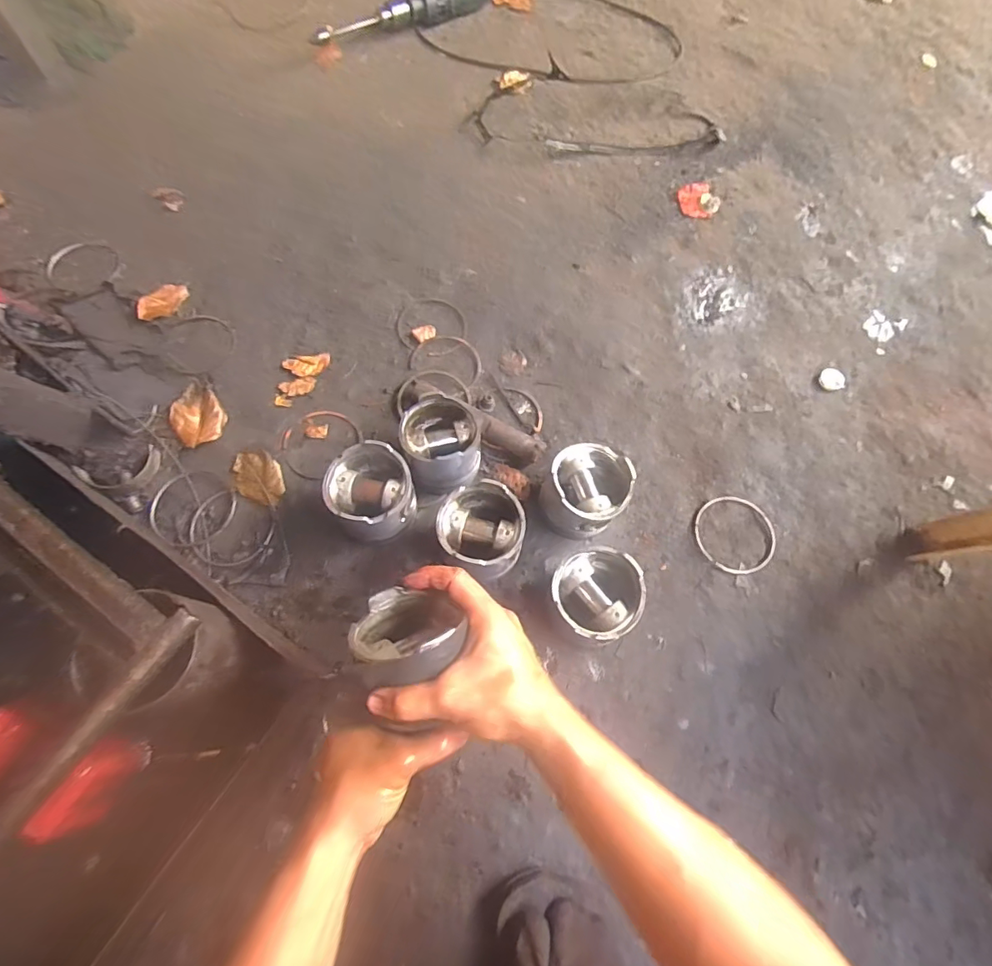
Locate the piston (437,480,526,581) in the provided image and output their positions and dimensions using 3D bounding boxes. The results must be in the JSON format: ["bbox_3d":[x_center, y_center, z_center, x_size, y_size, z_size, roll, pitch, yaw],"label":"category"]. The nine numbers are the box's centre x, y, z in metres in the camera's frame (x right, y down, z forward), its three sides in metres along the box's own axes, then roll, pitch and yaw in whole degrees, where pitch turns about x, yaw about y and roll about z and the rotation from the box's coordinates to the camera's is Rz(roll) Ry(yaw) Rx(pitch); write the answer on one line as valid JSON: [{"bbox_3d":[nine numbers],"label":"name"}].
[{"bbox_3d":[-0.017,0.056,0.574,0.090,0.085,0.099,1,69,-2],"label":"piston"}]

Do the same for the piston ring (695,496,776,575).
[{"bbox_3d":[0.299,0.064,0.631,0.099,0.004,0.100,1,69,-2],"label":"piston ring"}]

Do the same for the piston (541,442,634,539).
[{"bbox_3d":[0.106,0.009,0.601,0.091,0.077,0.097,1,69,-2],"label":"piston"}]

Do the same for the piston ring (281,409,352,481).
[{"bbox_3d":[-0.234,-0.054,0.662,0.092,0.008,0.099,3,66,-7],"label":"piston ring"}]

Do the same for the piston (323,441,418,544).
[{"bbox_3d":[-0.143,0.015,0.589,0.096,0.080,0.104,-32,74,-13],"label":"piston"}]

